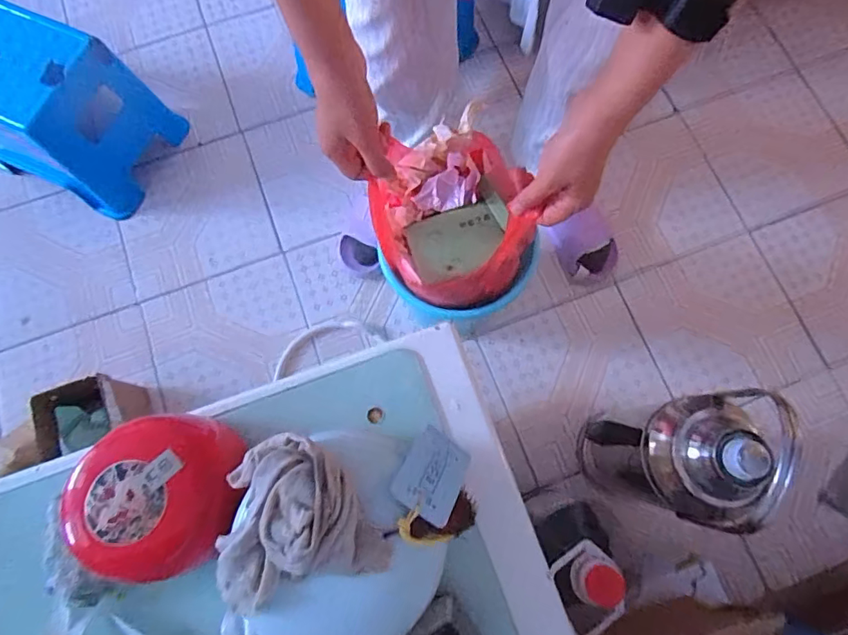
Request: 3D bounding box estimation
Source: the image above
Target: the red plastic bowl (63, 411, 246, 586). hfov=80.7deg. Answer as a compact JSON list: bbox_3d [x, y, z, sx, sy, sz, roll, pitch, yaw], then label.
[{"bbox_3d":[-0.231,0.153,0.431,0.127,0.097,0.131,0,75,1],"label":"red plastic bowl"}]

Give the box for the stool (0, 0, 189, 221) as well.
[{"bbox_3d":[-0.704,-0.397,0.947,0.317,0.275,0.251,24,78,6],"label":"stool"}]

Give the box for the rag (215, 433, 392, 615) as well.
[{"bbox_3d":[-0.103,0.144,0.363,0.132,0.059,0.112,-17,76,-4],"label":"rag"}]

